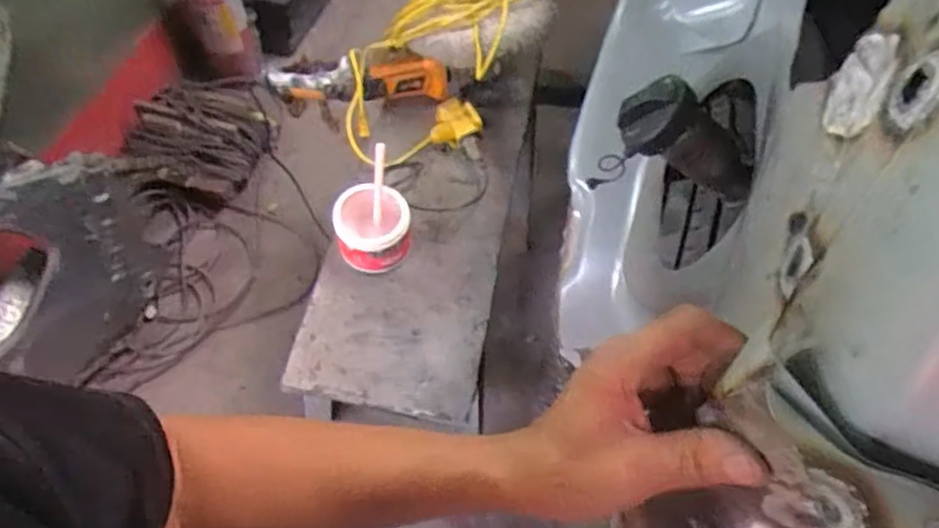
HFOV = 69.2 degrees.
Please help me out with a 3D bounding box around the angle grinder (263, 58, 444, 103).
[{"bbox_3d":[-0.179,-0.291,1.102,0.287,0.075,0.047,-4,55,-1],"label":"angle grinder"}]

